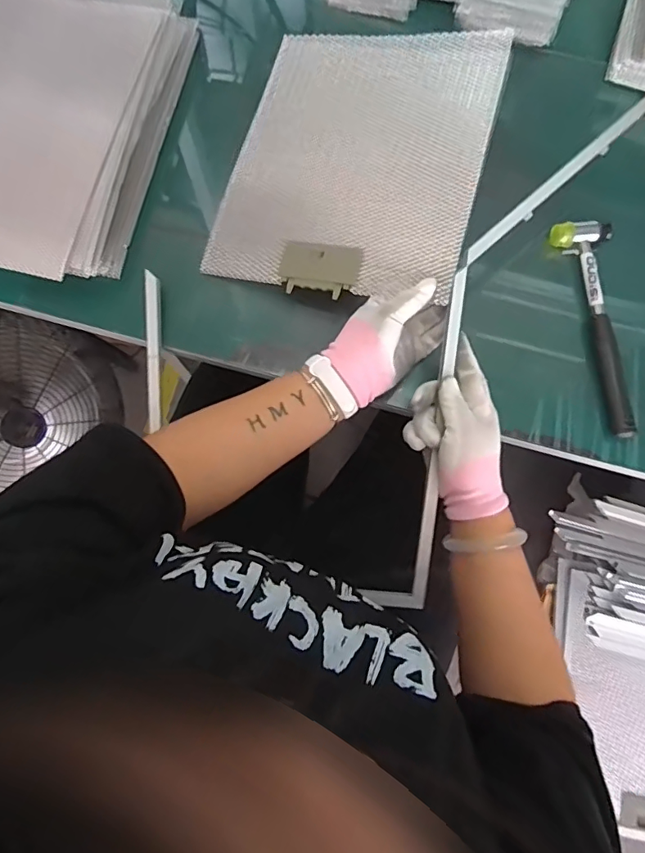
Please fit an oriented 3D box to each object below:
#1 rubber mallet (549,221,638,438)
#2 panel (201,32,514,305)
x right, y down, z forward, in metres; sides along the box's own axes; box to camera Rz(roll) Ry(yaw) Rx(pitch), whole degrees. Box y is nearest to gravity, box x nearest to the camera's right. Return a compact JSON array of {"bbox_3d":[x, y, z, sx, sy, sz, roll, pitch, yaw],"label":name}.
[{"bbox_3d":[0.306,-0.110,0.539,0.054,0.022,0.239,-11,78,-3],"label":"rubber mallet"},{"bbox_3d":[0.035,-0.294,0.548,0.272,0.013,0.309,12,79,16],"label":"panel"}]

